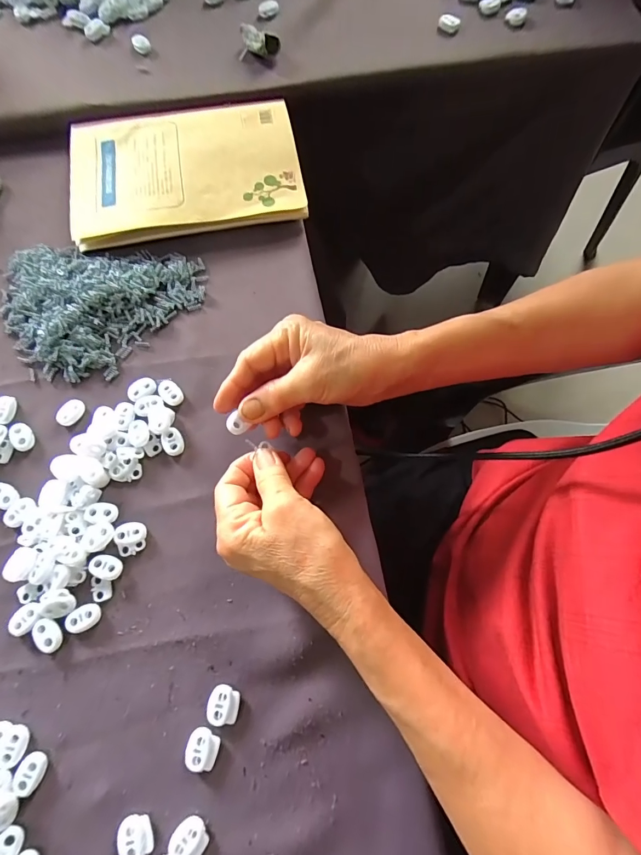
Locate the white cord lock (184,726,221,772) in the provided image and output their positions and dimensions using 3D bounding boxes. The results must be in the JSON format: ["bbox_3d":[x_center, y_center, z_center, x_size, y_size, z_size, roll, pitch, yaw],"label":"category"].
[{"bbox_3d":[-0.073,0.199,0.247,0.020,0.007,0.021,15,75,5],"label":"white cord lock"}]

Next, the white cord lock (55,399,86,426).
[{"bbox_3d":[-0.196,-0.012,0.314,0.016,0.004,0.022,22,76,7],"label":"white cord lock"}]

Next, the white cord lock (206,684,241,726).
[{"bbox_3d":[-0.062,0.176,0.255,0.020,0.005,0.021,12,75,4],"label":"white cord lock"}]

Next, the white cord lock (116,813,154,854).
[{"bbox_3d":[-0.109,0.241,0.235,0.019,0.006,0.021,-19,75,-5],"label":"white cord lock"}]

